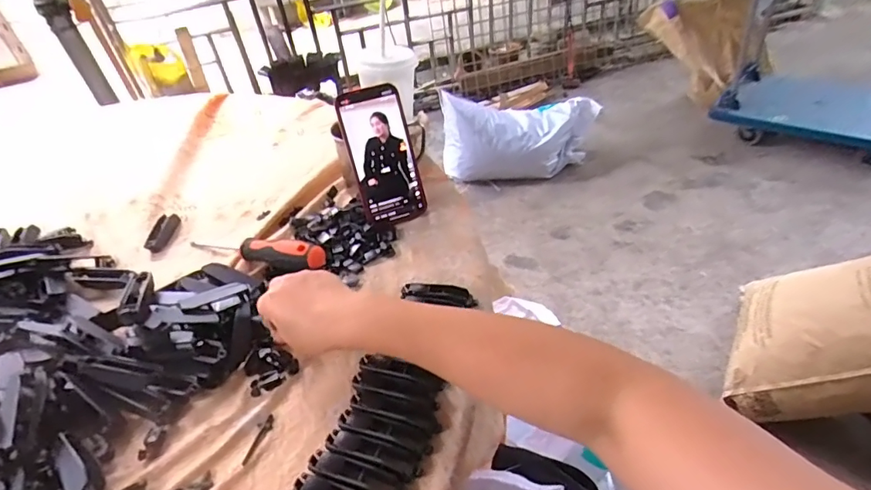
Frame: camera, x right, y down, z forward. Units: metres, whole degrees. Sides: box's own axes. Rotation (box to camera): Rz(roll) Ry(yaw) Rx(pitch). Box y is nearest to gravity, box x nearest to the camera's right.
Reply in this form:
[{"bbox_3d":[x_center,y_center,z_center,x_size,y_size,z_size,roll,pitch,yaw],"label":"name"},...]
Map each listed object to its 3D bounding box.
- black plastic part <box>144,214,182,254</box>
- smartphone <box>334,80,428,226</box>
[{"bbox_3d":[-0.343,-0.019,0.595,0.019,0.016,0.065,-1,42,7],"label":"black plastic part"},{"bbox_3d":[-0.063,-0.104,0.557,0.074,0.156,0.006,-18,15,-8],"label":"smartphone"}]

